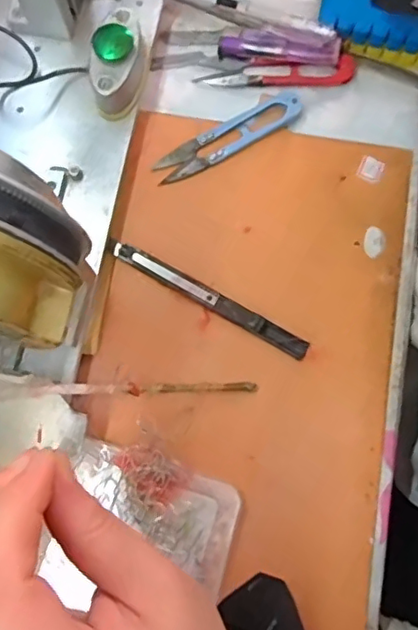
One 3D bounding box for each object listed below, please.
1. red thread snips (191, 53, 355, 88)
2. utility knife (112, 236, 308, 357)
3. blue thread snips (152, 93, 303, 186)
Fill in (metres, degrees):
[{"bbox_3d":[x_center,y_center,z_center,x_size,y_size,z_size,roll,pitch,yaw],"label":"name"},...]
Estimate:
[{"bbox_3d":[0.043,-0.159,0.379,0.101,0.010,0.019,-1,78,0],"label":"red thread snips"},{"bbox_3d":[-0.002,-0.011,0.348,0.134,0.004,0.012,29,80,6],"label":"utility knife"},{"bbox_3d":[0.013,-0.113,0.367,0.100,0.009,0.021,-28,80,-6],"label":"blue thread snips"}]

